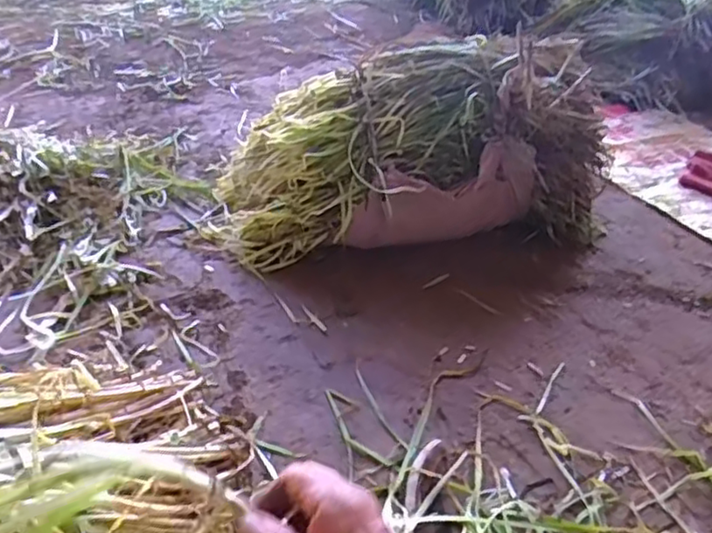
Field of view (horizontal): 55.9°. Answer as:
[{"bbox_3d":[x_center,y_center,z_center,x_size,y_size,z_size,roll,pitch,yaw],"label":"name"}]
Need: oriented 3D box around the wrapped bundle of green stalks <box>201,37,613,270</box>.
[{"bbox_3d":[0.152,-0.234,1.334,0.789,0.311,0.330,-4,37,-12],"label":"wrapped bundle of green stalks"}]

